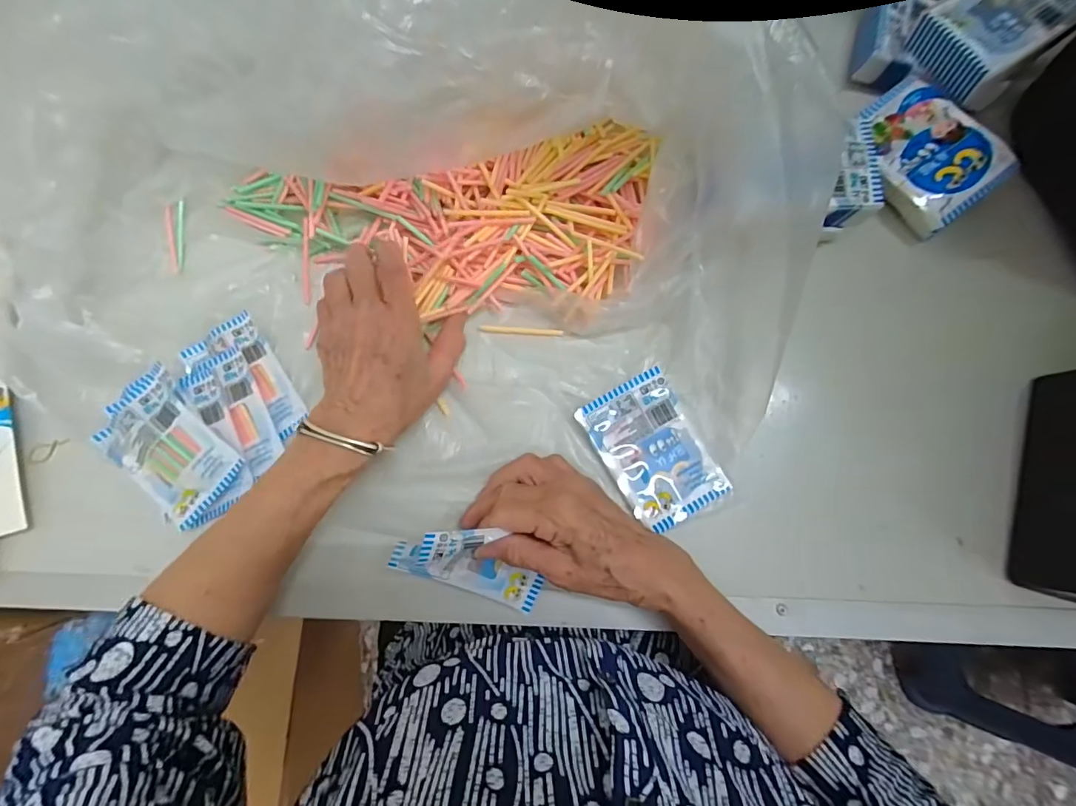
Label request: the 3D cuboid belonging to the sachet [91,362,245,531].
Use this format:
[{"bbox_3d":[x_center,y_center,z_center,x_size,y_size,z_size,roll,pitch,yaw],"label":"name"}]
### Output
[{"bbox_3d":[-0.274,0.033,0.353,0.110,0.012,0.068,44,86,5],"label":"sachet"}]

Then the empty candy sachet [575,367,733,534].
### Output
[{"bbox_3d":[0.084,0.035,0.351,0.069,0.009,0.105,-29,84,-3],"label":"empty candy sachet"}]

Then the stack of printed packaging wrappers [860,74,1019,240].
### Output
[{"bbox_3d":[0.290,-0.189,0.356,0.069,0.028,0.106,-31,84,-3],"label":"stack of printed packaging wrappers"}]

